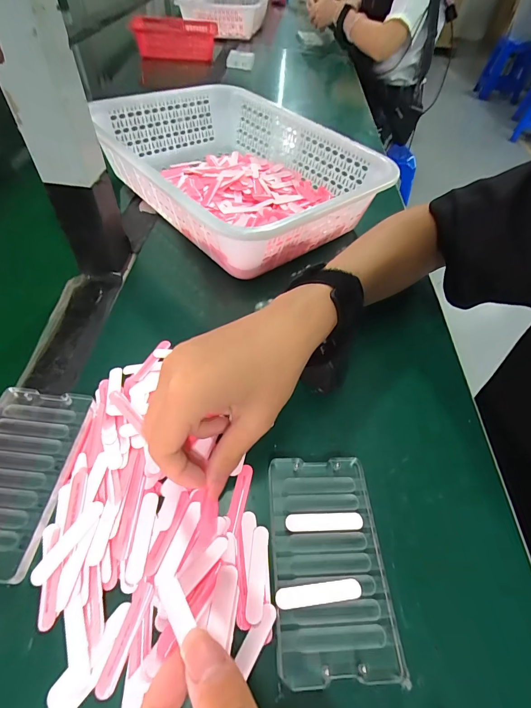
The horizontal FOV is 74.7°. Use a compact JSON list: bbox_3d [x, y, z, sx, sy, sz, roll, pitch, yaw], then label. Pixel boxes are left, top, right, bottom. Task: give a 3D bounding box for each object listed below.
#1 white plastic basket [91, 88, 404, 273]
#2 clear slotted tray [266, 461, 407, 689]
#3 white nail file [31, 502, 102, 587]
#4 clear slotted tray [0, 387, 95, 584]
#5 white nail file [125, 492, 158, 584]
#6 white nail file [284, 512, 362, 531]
[{"bbox_3d":[-0.046,-0.243,0.454,0.260,0.082,0.366,-32,61,-26],"label":"white plastic basket"},{"bbox_3d":[0.039,0.127,0.222,0.068,0.011,0.121,1,52,-5],"label":"clear slotted tray"},{"bbox_3d":[-0.121,0.115,0.215,0.010,0.006,0.050,29,55,17],"label":"white nail file"},{"bbox_3d":[-0.173,0.079,0.237,0.069,0.010,0.121,5,52,-1],"label":"clear slotted tray"},{"bbox_3d":[-0.078,0.114,0.220,0.010,0.004,0.050,3,52,-3],"label":"white nail file"},{"bbox_3d":[0.039,0.109,0.228,0.050,0.004,0.011,1,52,-5],"label":"white nail file"}]

